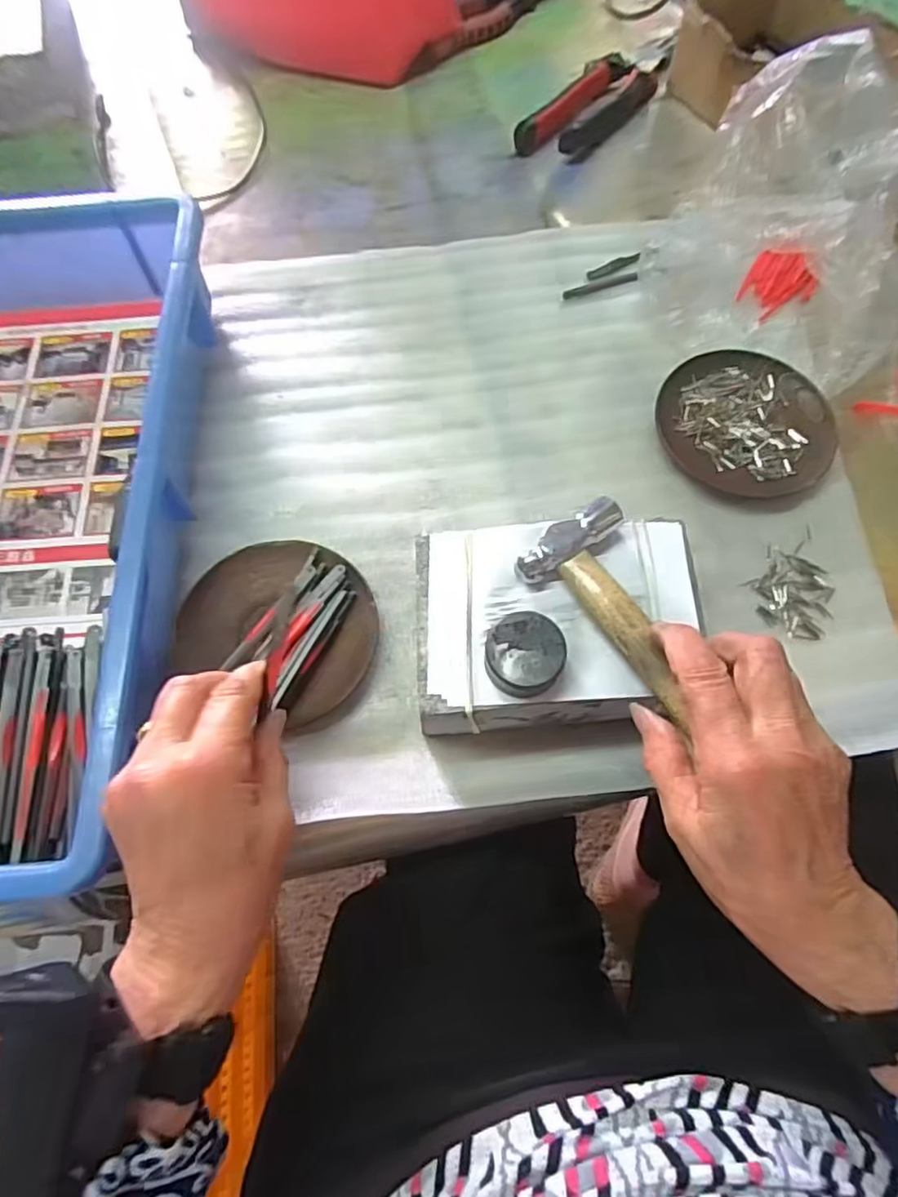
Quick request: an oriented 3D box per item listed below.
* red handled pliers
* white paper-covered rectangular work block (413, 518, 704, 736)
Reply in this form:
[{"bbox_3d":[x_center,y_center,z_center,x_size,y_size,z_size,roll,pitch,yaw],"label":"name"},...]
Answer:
[{"bbox_3d":[0.141,-0.456,0.589,0.057,0.024,0.194,39,73,16],"label":"red handled pliers"},{"bbox_3d":[0.054,0.019,0.354,0.147,0.062,0.105,-4,67,-1],"label":"white paper-covered rectangular work block"}]

